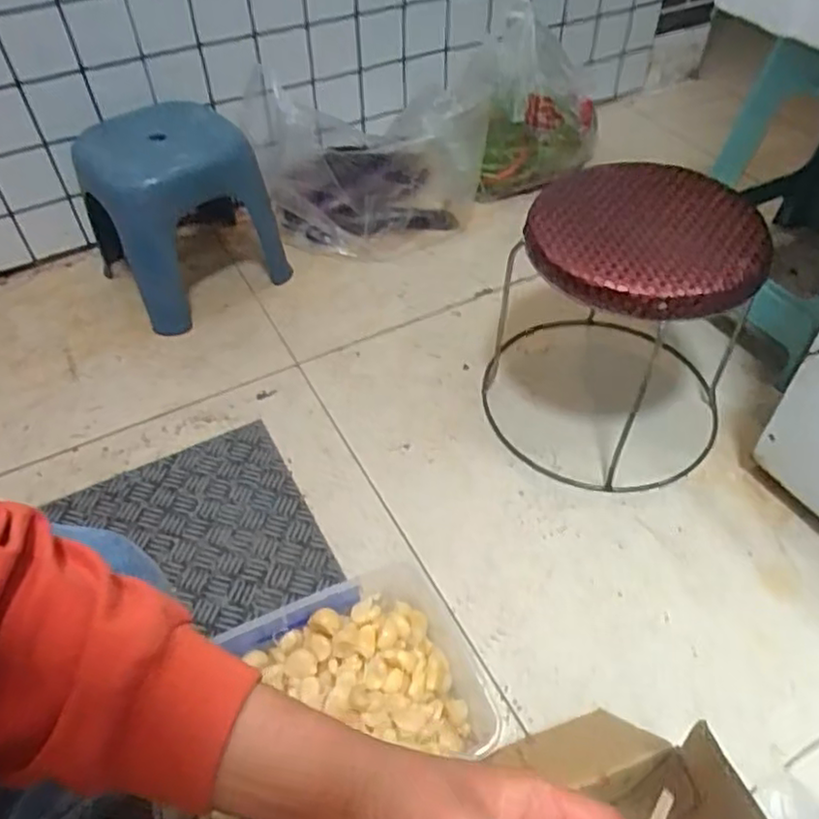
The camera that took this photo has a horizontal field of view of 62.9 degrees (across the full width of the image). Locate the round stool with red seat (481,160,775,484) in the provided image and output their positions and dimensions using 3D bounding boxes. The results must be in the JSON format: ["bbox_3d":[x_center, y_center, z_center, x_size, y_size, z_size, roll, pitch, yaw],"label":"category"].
[{"bbox_3d":[0.281,-0.126,0.924,0.329,0.344,0.336,-1,49,1],"label":"round stool with red seat"}]

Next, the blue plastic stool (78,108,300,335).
[{"bbox_3d":[-0.386,-0.330,1.133,0.257,0.286,0.229,-29,55,-23],"label":"blue plastic stool"}]

